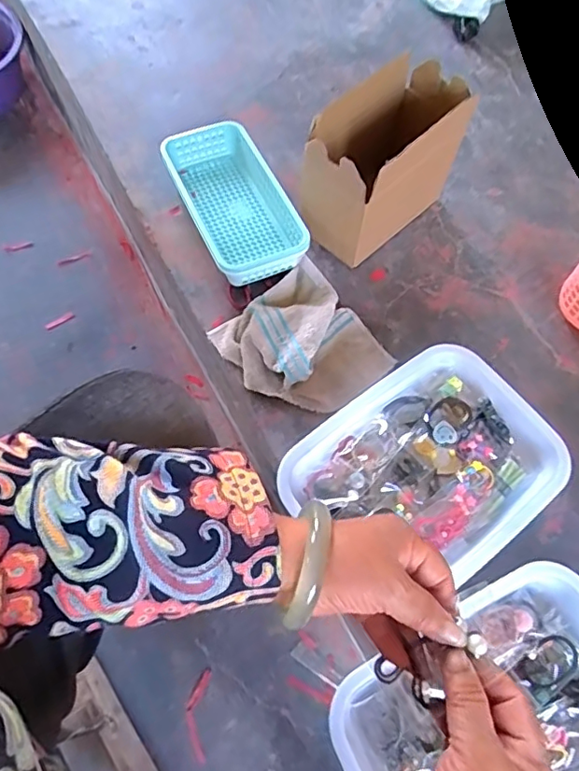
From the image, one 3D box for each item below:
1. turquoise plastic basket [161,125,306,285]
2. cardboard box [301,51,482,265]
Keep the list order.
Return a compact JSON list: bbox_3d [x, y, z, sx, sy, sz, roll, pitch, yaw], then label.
[{"bbox_3d":[-0.076,-0.257,0.759,0.135,0.061,0.254,-23,70,-12],"label":"turquoise plastic basket"},{"bbox_3d":[0.116,-0.281,0.715,0.219,0.183,0.110,-42,74,-18],"label":"cardboard box"}]

